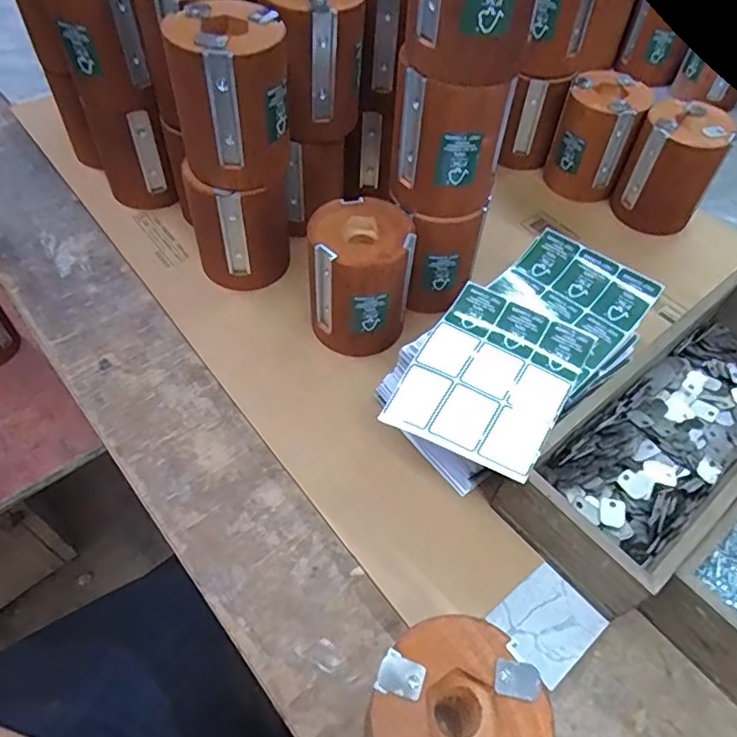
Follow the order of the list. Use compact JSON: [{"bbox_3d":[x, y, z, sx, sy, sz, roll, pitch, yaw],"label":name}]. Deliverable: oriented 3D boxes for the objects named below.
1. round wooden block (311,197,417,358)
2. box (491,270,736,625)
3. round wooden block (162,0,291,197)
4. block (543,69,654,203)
[{"bbox_3d":[-0.006,-0.065,0.458,0.073,0.105,0.074,1,52,-1],"label":"round wooden block"},{"bbox_3d":[0.227,0.040,0.415,0.290,0.076,0.099,-33,60,-24],"label":"box"},{"bbox_3d":[-0.097,-0.194,0.417,0.080,0.100,0.077,-14,56,-12],"label":"round wooden block"},{"bbox_3d":[0.231,-0.236,0.594,0.076,0.098,0.076,17,54,10],"label":"block"}]

